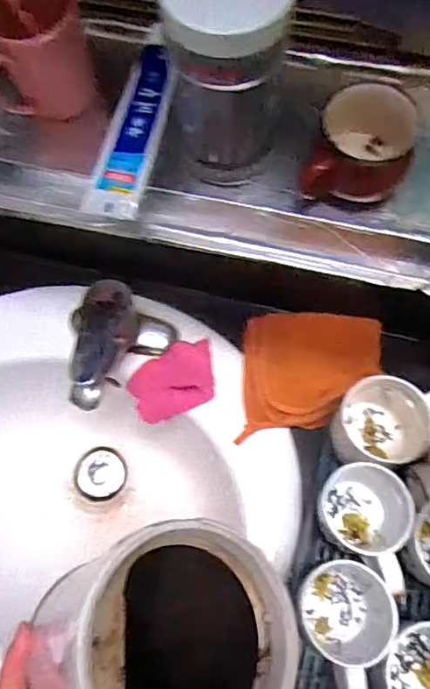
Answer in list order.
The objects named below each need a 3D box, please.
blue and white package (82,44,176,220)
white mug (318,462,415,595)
[{"bbox_3d":[-0.078,-0.209,0.546,0.054,0.024,0.174,15,84,8],"label":"blue and white package"},{"bbox_3d":[0.152,0.170,0.533,0.082,0.086,0.119,-27,70,-9],"label":"white mug"}]

